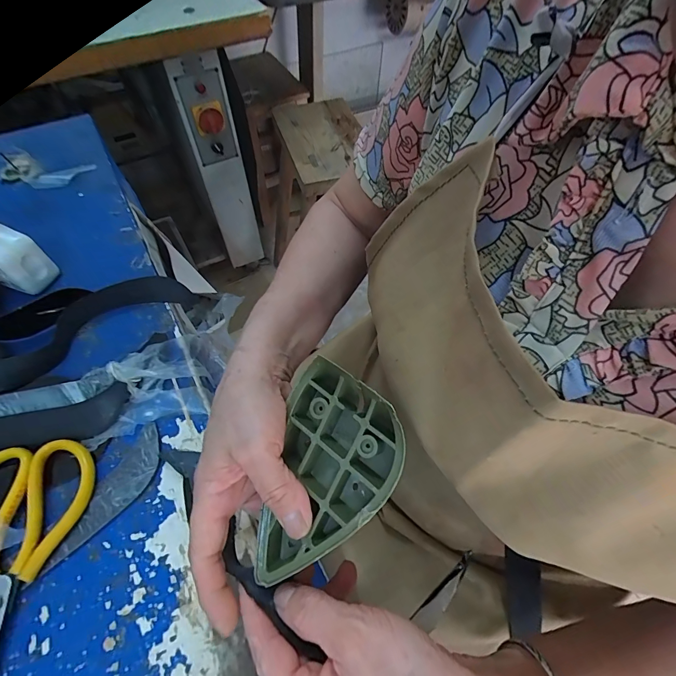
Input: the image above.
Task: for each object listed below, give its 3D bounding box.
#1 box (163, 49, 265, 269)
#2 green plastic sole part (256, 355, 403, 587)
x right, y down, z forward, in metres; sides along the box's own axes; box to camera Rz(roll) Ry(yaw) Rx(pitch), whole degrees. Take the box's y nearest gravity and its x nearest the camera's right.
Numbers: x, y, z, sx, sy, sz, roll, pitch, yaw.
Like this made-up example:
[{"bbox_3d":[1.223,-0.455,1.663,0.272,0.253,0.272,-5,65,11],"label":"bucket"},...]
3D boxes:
[{"bbox_3d":[-0.303,-0.417,0.981,0.114,0.595,0.115,-8,58,-7],"label":"box"},{"bbox_3d":[-0.005,0.085,0.222,0.076,0.028,0.126,16,83,21],"label":"green plastic sole part"}]

